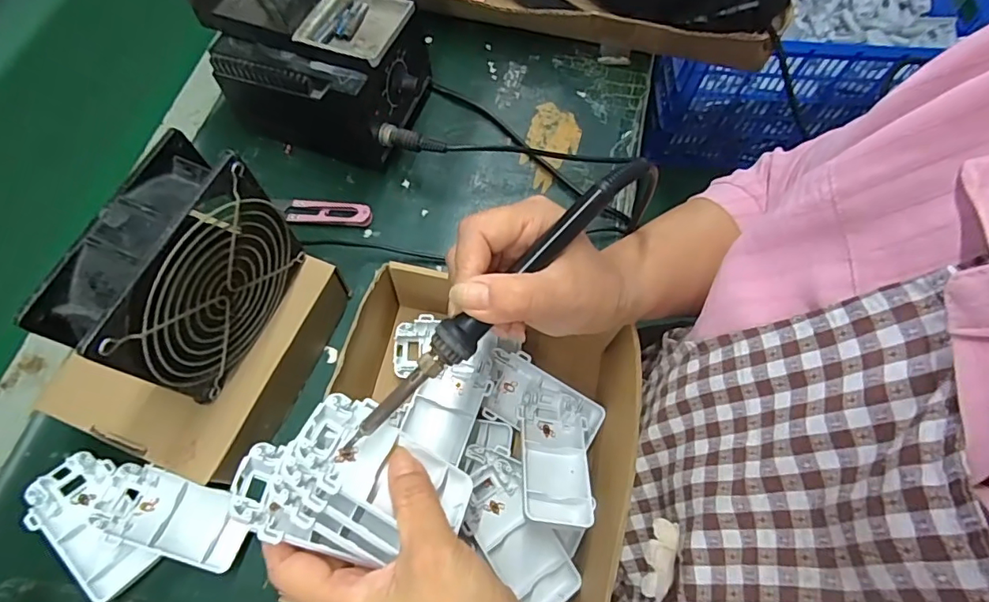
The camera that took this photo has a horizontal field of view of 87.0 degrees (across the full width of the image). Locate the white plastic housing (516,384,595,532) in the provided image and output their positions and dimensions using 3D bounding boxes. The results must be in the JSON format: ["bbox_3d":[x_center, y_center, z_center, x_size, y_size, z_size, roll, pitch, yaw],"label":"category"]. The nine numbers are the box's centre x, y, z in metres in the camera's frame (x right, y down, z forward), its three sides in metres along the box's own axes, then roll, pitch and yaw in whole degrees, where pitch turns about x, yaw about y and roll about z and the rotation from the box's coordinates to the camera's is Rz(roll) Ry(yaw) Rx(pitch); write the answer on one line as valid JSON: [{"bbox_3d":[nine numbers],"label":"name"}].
[{"bbox_3d":[0.040,0.102,0.349,0.046,0.022,0.096,4,43,-1],"label":"white plastic housing"}]

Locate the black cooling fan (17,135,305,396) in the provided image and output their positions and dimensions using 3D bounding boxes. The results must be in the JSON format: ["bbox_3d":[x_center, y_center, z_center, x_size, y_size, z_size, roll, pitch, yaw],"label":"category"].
[{"bbox_3d":[-0.173,-0.012,0.300,0.043,0.113,0.117,22,67,6],"label":"black cooling fan"}]

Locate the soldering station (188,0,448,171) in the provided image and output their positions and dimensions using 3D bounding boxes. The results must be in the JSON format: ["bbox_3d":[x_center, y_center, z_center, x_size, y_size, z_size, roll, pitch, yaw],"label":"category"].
[{"bbox_3d":[-0.144,-0.209,0.424,0.186,0.156,0.108,15,67,4],"label":"soldering station"}]

